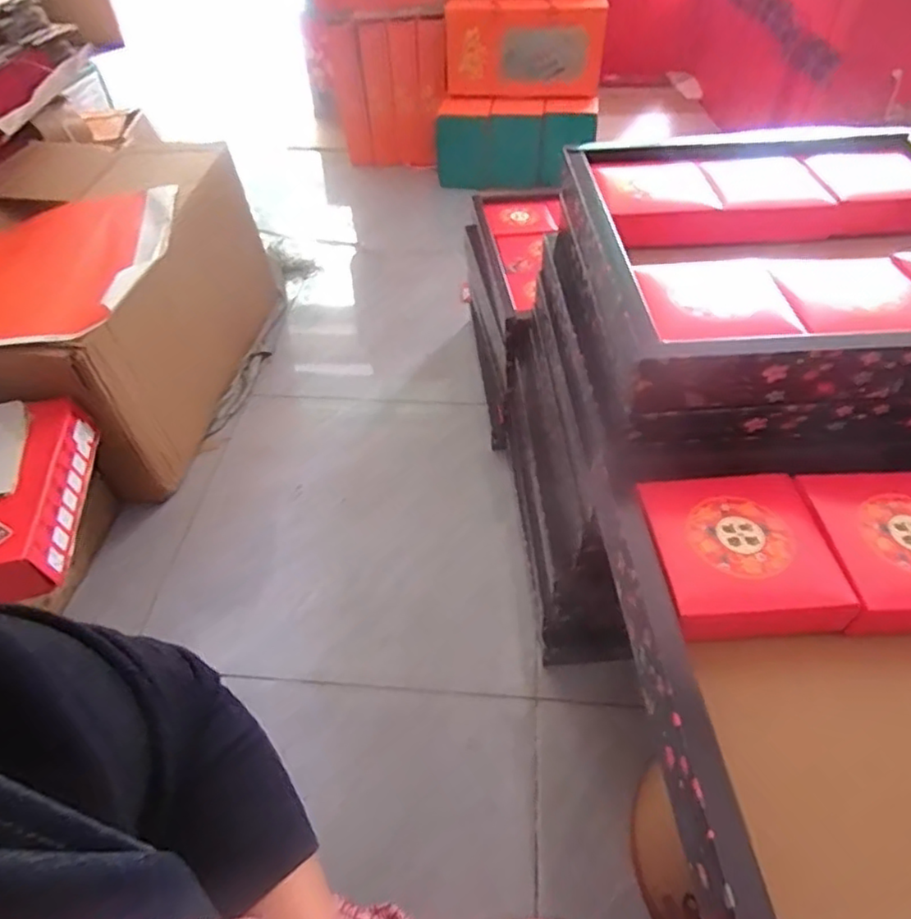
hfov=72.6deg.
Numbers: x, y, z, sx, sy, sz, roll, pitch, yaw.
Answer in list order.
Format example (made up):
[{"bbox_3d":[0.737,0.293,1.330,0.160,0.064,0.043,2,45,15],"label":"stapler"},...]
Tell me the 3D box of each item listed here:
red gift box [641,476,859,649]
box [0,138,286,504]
[{"bbox_3d":[0.223,0.074,0.491,0.130,0.033,0.127,-5,47,-3],"label":"red gift box"},{"bbox_3d":[-0.719,-0.282,1.198,0.524,0.360,0.756,3,47,5],"label":"box"}]

